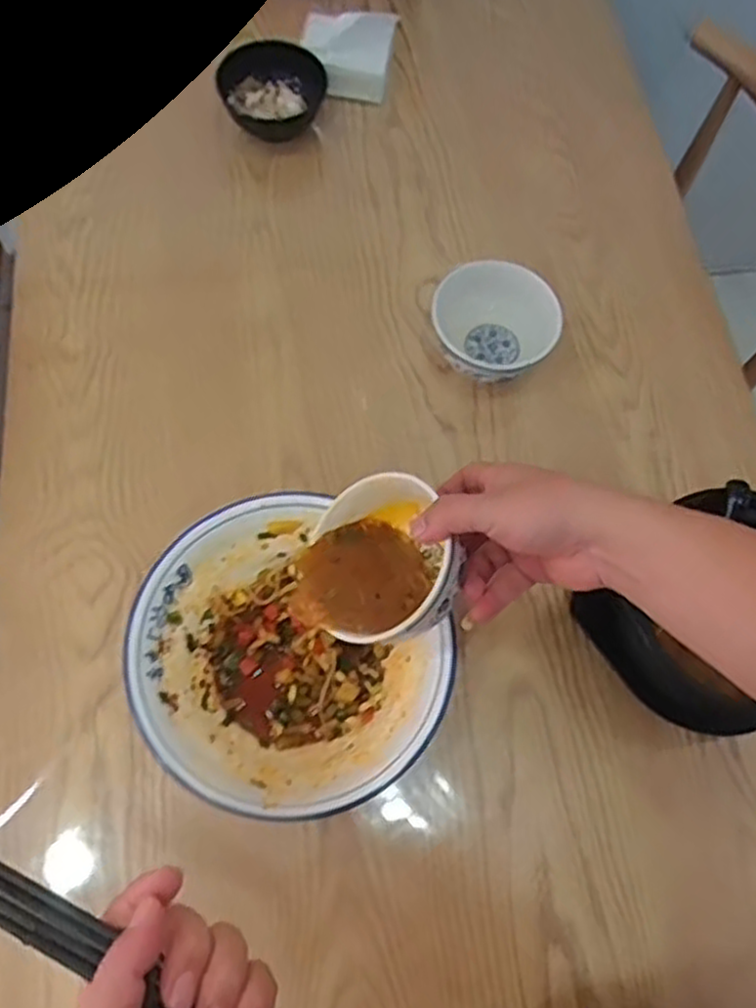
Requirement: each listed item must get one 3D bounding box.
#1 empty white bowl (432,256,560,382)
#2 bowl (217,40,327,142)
[{"bbox_3d":[0.107,-0.158,0.706,0.112,0.066,0.104,1,66,-3],"label":"empty white bowl"},{"bbox_3d":[-0.109,-0.427,0.801,0.109,0.060,0.083,-6,69,-6],"label":"bowl"}]

